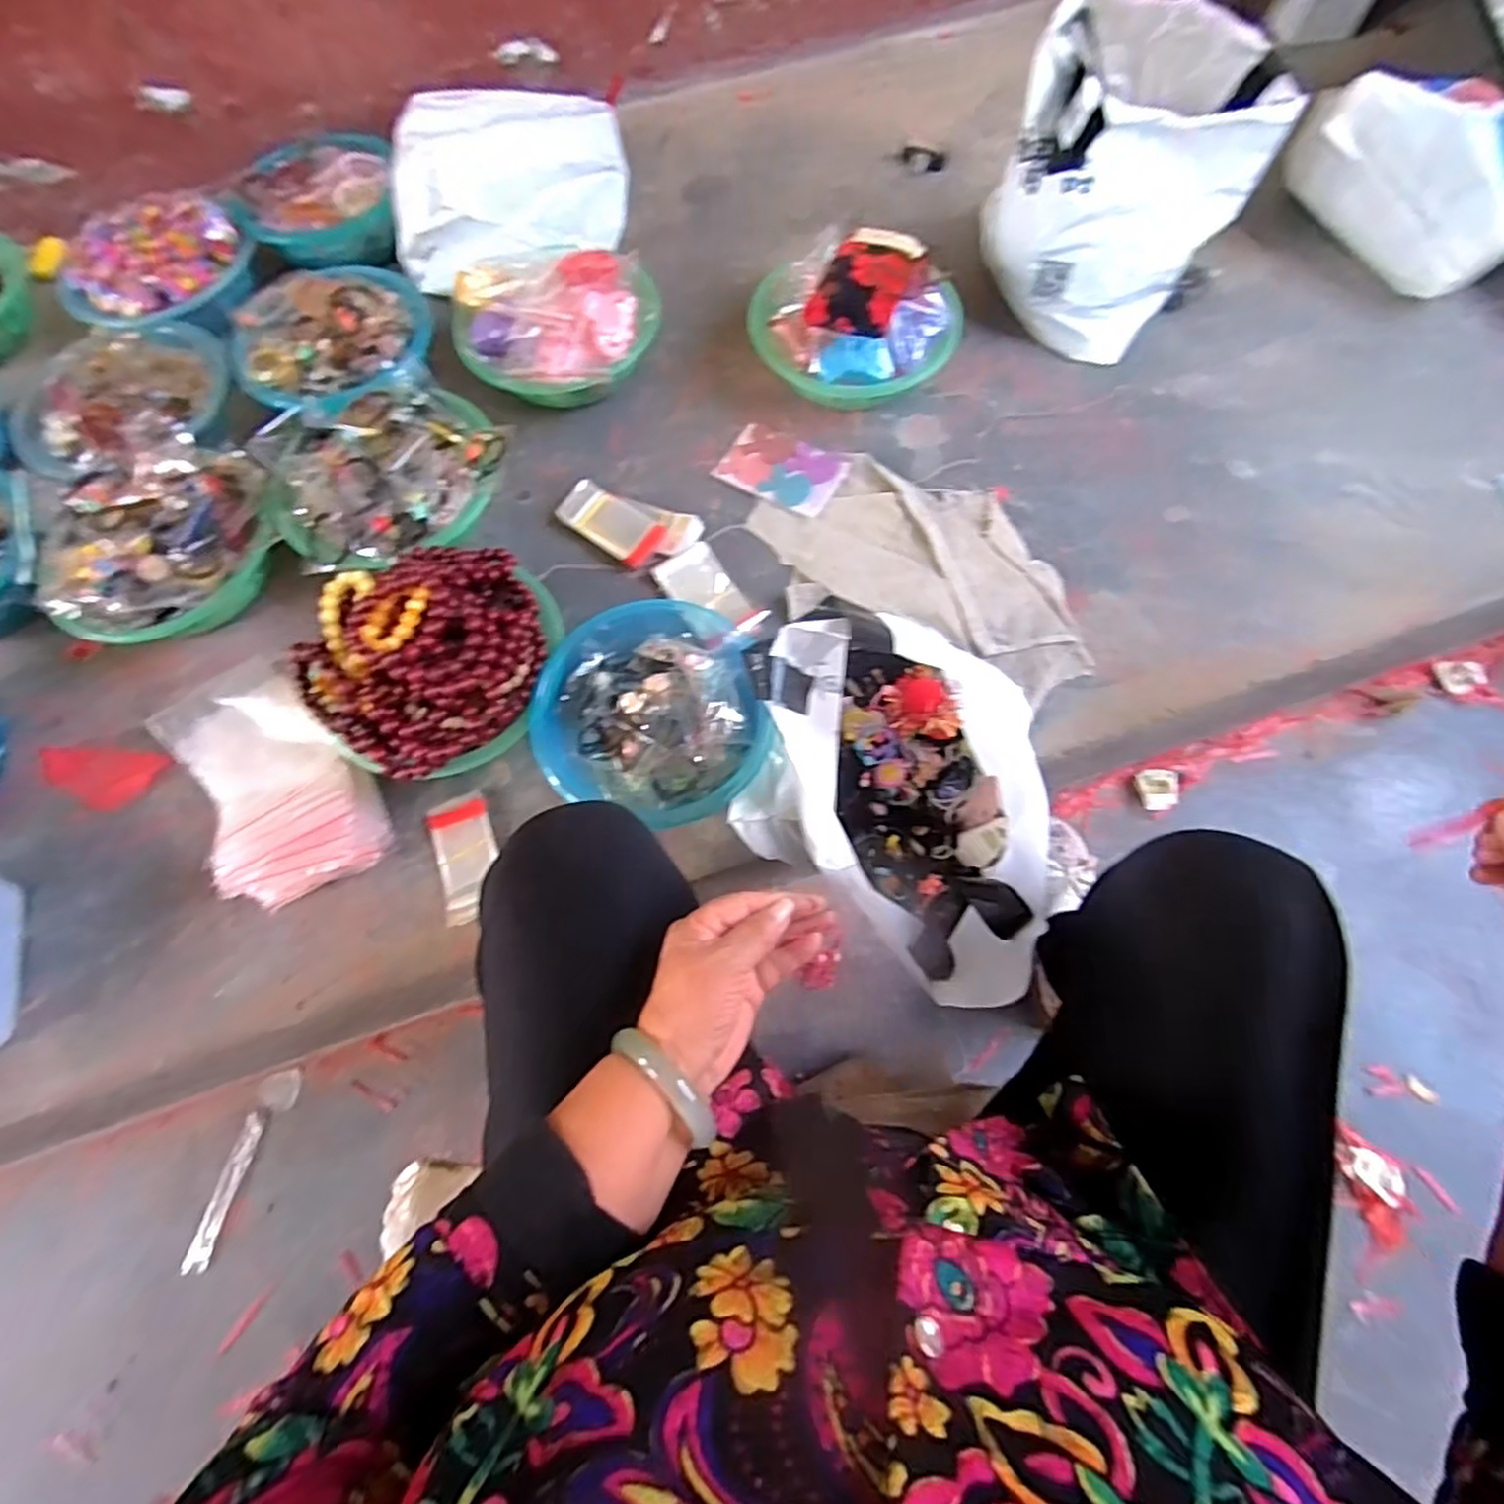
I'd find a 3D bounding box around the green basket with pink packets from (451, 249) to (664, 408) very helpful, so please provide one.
[{"bbox_3d":[-0.228,-0.506,0.863,0.236,0.107,0.202,-23,70,-6],"label":"green basket with pink packets"}]

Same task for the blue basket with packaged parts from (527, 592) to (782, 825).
[{"bbox_3d":[-0.094,-0.043,0.691,0.214,0.070,0.216,-1,69,2],"label":"blue basket with packaged parts"}]

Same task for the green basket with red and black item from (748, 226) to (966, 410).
[{"bbox_3d":[0.116,-0.503,0.832,0.235,0.149,0.201,26,72,12],"label":"green basket with red and black item"}]

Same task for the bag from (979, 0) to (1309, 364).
[{"bbox_3d":[0.449,-0.676,0.828,0.207,0.243,0.305,41,76,16],"label":"bag"}]

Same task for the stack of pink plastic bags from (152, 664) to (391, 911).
[{"bbox_3d":[-0.465,0.029,0.698,0.137,0.071,0.254,-37,72,-11],"label":"stack of pink plastic bags"}]

